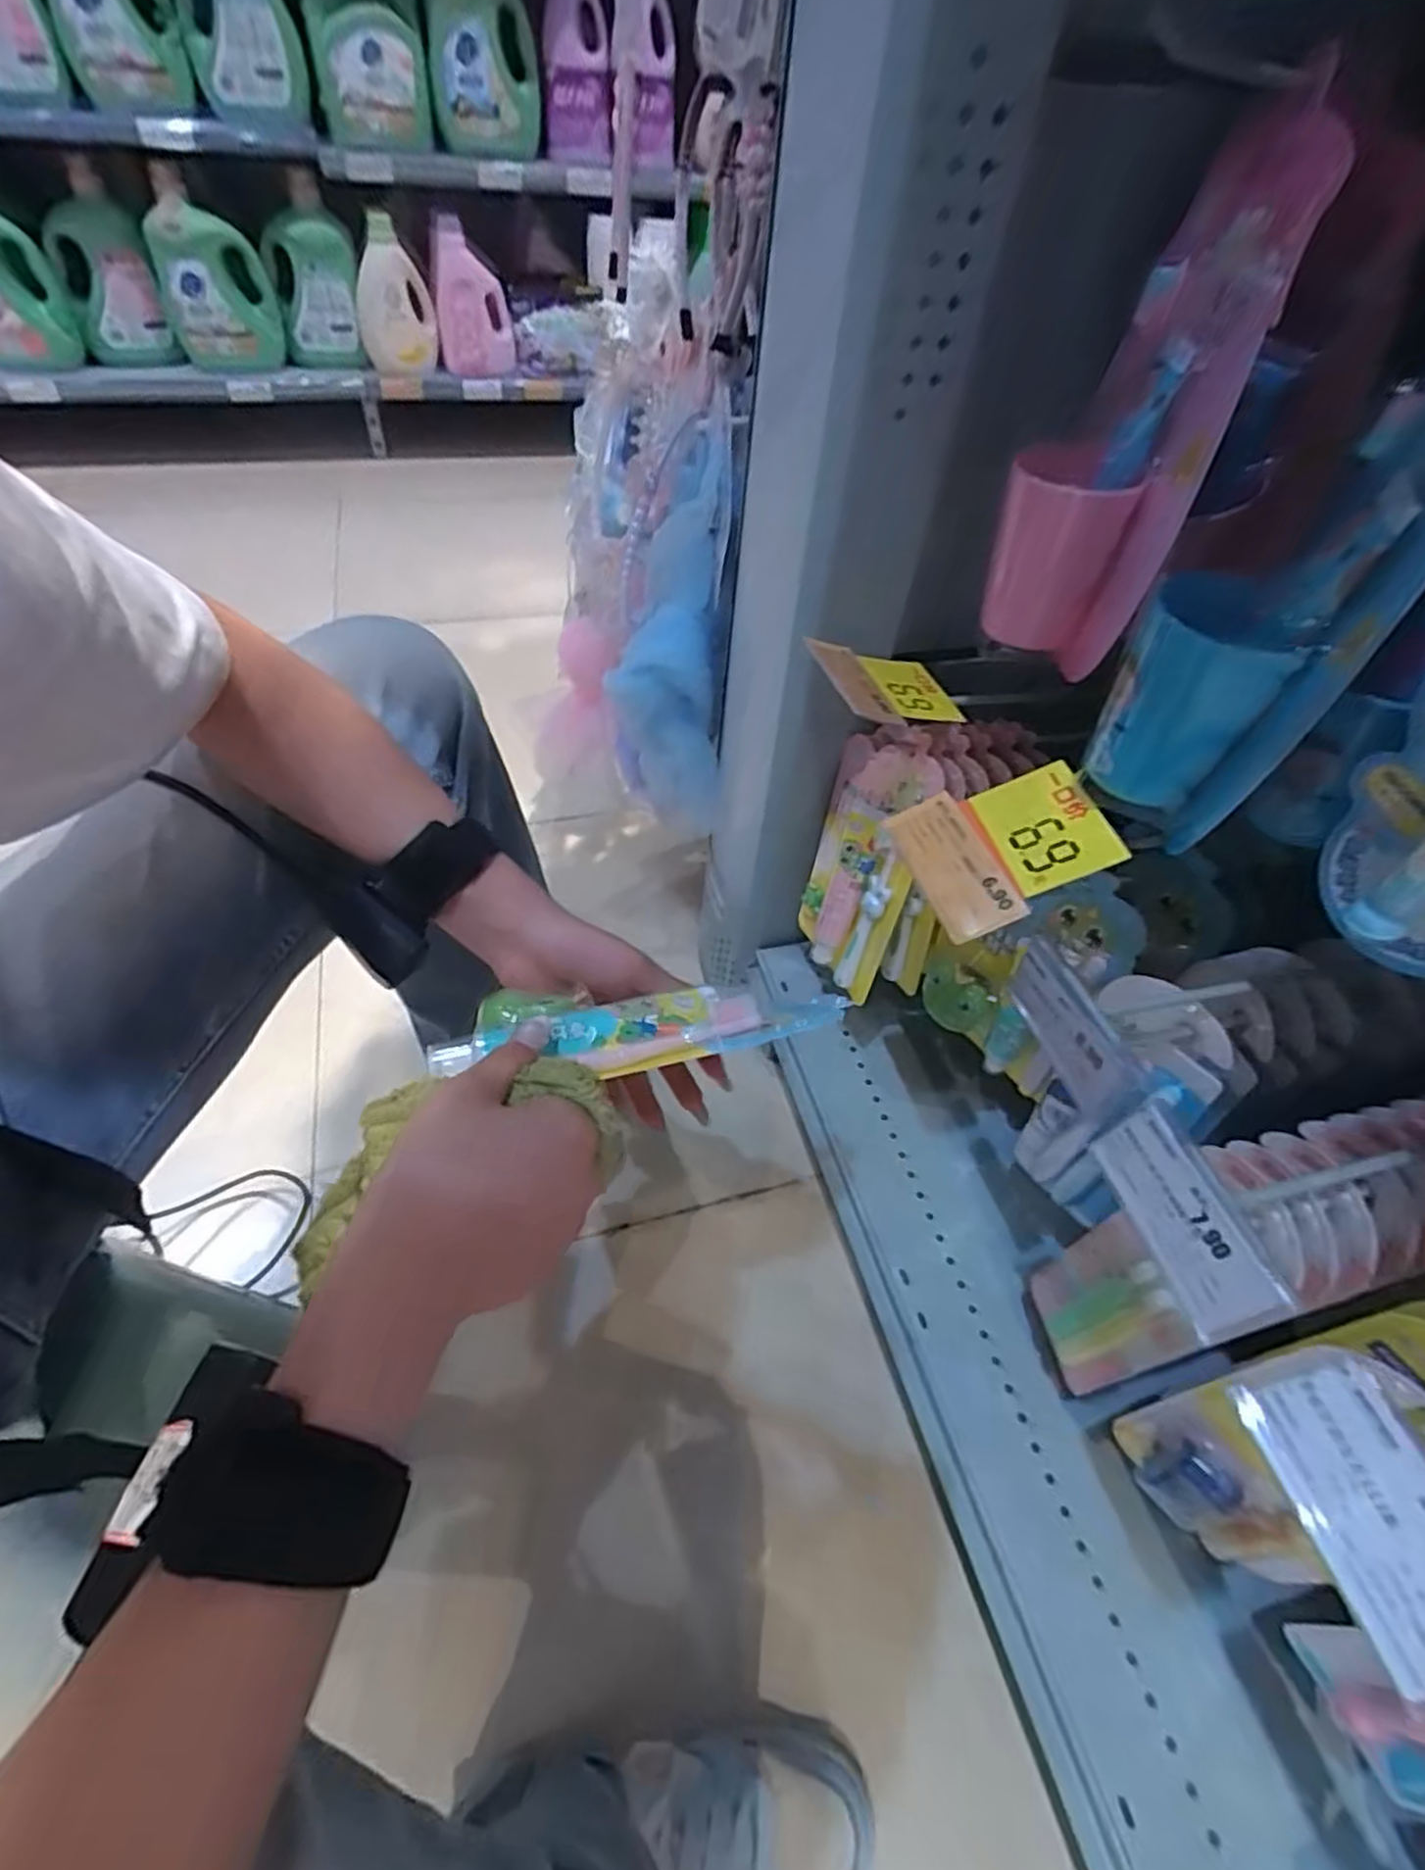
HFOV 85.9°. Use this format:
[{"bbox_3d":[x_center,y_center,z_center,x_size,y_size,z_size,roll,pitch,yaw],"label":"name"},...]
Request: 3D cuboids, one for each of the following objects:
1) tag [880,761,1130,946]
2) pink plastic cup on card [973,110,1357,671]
[{"bbox_3d":[0.147,-0.046,0.391,0.092,0.007,0.086,-22,55,10],"label":"tag"},{"bbox_3d":[0.202,-0.238,0.380,0.082,0.208,0.081,3,50,-3],"label":"pink plastic cup on card"}]

